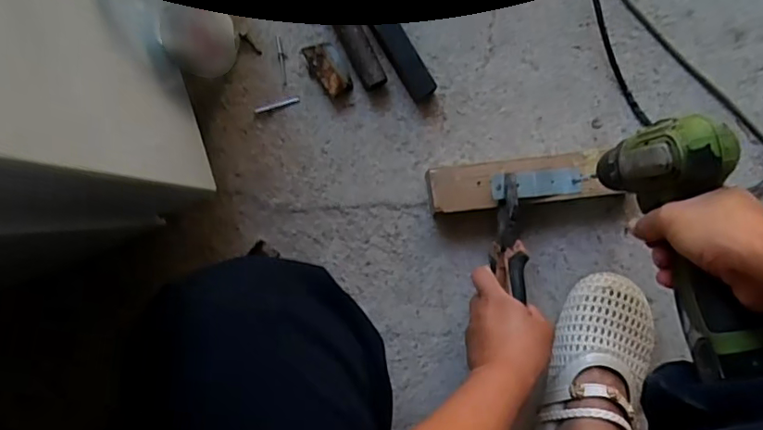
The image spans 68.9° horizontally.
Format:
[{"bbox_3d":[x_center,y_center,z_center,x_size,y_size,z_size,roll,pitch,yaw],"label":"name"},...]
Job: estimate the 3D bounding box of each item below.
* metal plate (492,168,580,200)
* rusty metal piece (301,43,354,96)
[{"bbox_3d":[0.163,-0.032,0.579,0.099,0.006,0.027,-4,88,-14],"label":"metal plate"},{"bbox_3d":[-0.058,-0.158,0.604,0.038,0.017,0.060,-29,92,-2],"label":"rusty metal piece"}]

